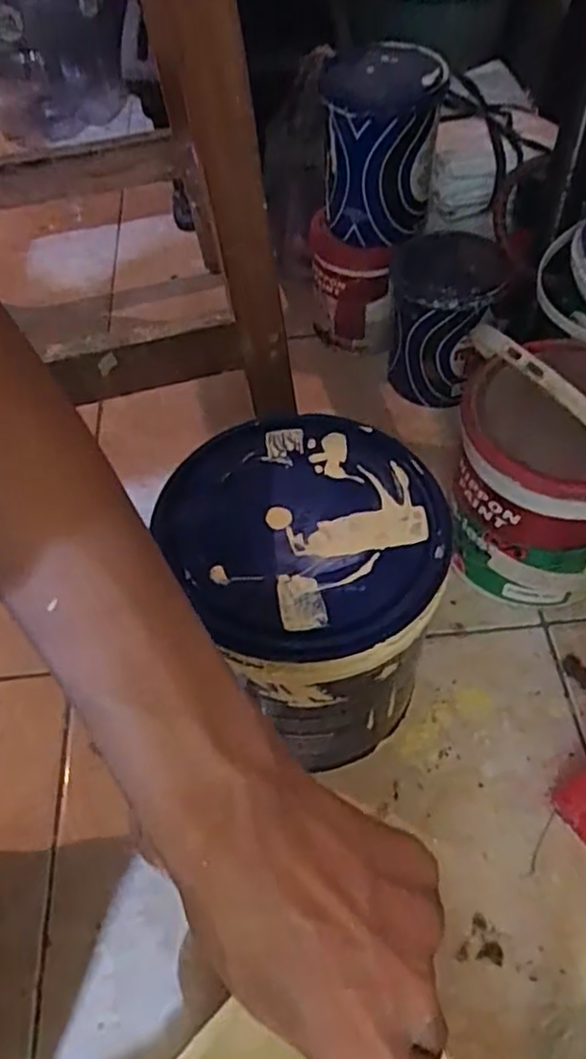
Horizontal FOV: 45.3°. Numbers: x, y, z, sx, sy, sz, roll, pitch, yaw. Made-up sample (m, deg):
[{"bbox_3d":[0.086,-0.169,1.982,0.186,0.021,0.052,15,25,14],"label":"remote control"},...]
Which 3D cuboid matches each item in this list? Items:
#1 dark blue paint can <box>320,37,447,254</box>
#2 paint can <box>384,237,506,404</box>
[{"bbox_3d":[0.080,-0.348,0.654,0.099,0.146,0.094,-2,55,2],"label":"dark blue paint can"},{"bbox_3d":[0.150,-0.209,0.717,0.102,0.144,0.106,-2,55,2],"label":"paint can"}]

